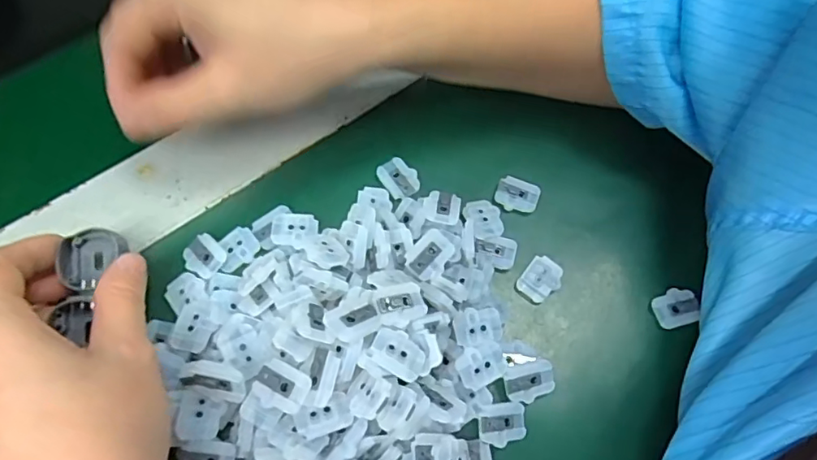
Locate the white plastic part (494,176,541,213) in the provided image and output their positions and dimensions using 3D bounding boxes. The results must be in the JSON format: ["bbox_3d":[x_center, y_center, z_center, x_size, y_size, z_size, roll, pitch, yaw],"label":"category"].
[{"bbox_3d":[0.056,-0.018,0.277,0.021,0.004,0.016,18,67,5],"label":"white plastic part"}]

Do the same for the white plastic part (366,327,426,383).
[{"bbox_3d":[-0.004,0.048,0.212,0.020,0.009,0.016,29,69,10],"label":"white plastic part"}]

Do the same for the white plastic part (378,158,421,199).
[{"bbox_3d":[-0.005,-0.027,0.279,0.016,0.006,0.021,-33,72,-15],"label":"white plastic part"}]

